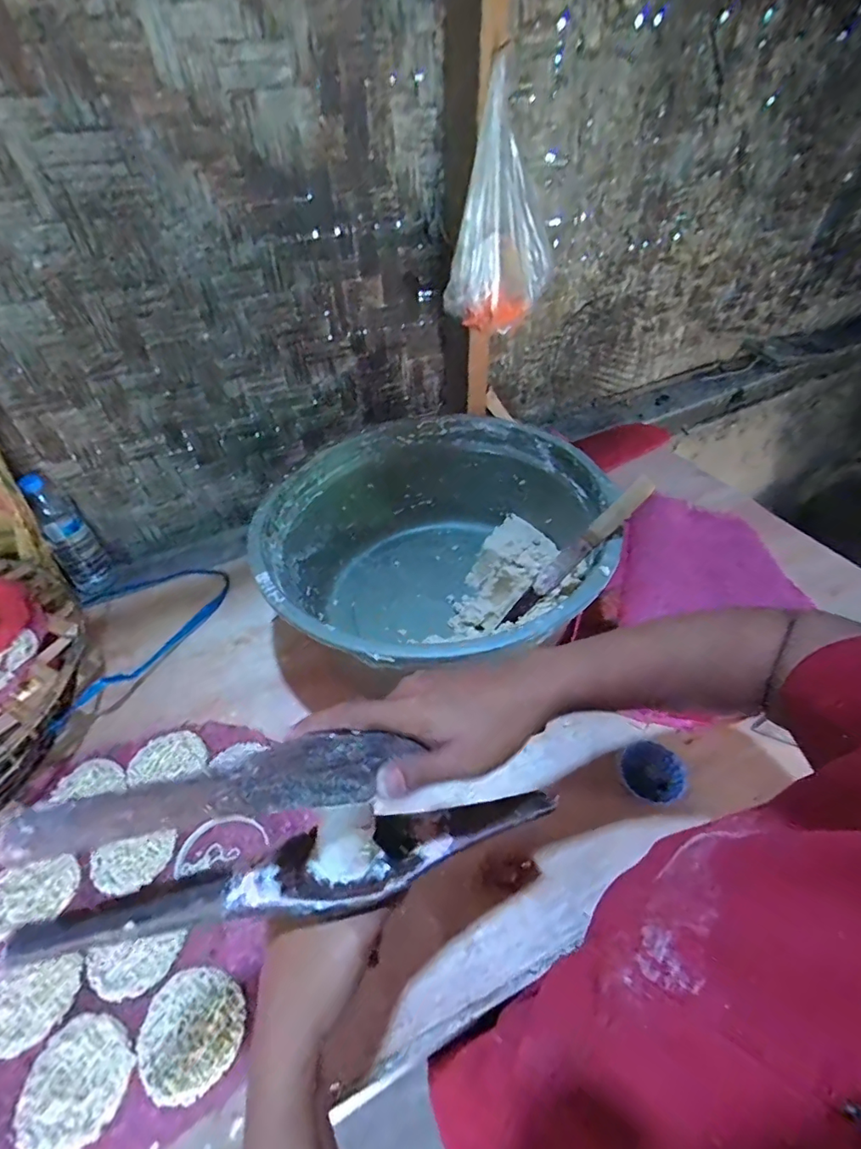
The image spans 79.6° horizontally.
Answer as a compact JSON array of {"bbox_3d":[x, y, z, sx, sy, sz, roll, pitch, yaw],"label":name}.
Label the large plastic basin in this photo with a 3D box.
[{"bbox_3d":[0.005,-0.023,0.658,0.387,0.179,0.391,-2,46,2],"label":"large plastic basin"}]

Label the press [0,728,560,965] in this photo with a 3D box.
[{"bbox_3d":[-0.051,0.149,0.311,0.314,0.100,0.070,13,36,-32],"label":"press"}]

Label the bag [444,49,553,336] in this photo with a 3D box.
[{"bbox_3d":[0.105,-0.510,0.746,0.151,0.264,0.122,6,47,10],"label":"bag"}]

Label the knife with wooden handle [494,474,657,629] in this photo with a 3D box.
[{"bbox_3d":[0.149,-0.017,0.550,0.018,0.216,0.020,20,34,-35],"label":"knife with wooden handle"}]

